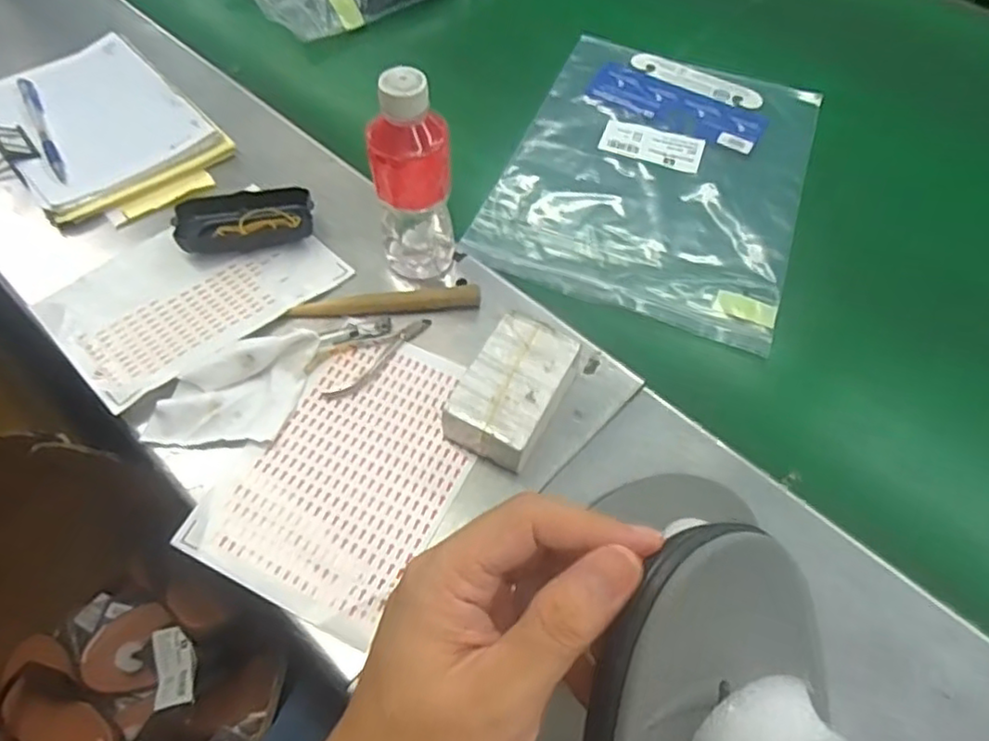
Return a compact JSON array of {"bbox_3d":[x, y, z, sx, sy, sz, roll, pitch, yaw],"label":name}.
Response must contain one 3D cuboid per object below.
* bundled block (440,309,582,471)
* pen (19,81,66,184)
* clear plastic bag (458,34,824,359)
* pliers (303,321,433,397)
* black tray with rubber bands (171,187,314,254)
[{"bbox_3d":[0.013,0.016,0.479,0.069,0.044,0.107,23,57,11],"label":"bundled block"},{"bbox_3d":[-0.419,-0.227,0.619,0.014,0.018,0.150,-25,61,-19],"label":"pen"},{"bbox_3d":[0.160,-0.196,0.663,0.271,0.012,0.369,20,57,9],"label":"clear plastic bag"},{"bbox_3d":[-0.094,-0.015,0.519,0.101,0.008,0.040,-29,63,-21],"label":"pliers"},{"bbox_3d":[-0.214,-0.133,0.577,0.112,0.026,0.051,-7,57,-9],"label":"black tray with rubber bands"}]

